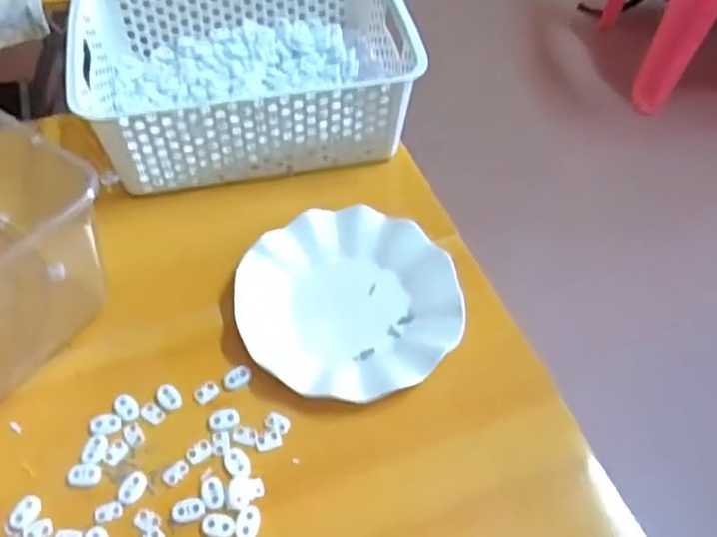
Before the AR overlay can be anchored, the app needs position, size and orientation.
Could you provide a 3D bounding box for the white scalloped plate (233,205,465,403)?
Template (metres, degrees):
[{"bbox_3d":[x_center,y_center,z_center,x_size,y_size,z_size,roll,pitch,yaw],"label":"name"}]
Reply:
[{"bbox_3d":[-0.009,0.027,0.561,0.178,0.022,0.179,1,53,-2],"label":"white scalloped plate"}]

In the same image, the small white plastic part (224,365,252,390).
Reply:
[{"bbox_3d":[-0.096,0.086,0.525,0.022,0.004,0.019,-28,59,-21],"label":"small white plastic part"}]

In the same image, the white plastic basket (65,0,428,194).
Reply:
[{"bbox_3d":[-0.110,-0.197,0.662,0.305,0.103,0.205,-10,55,-10],"label":"white plastic basket"}]

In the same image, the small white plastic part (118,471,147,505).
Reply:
[{"bbox_3d":[-0.161,0.157,0.474,0.017,0.004,0.023,25,56,15],"label":"small white plastic part"}]

